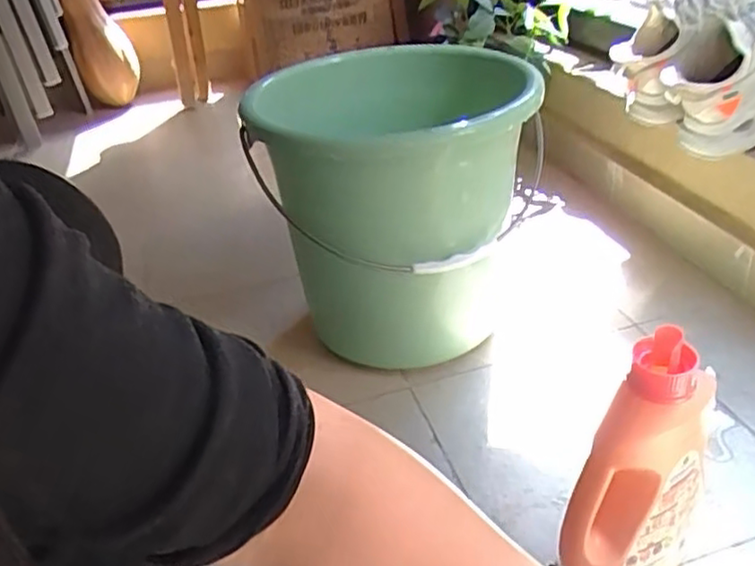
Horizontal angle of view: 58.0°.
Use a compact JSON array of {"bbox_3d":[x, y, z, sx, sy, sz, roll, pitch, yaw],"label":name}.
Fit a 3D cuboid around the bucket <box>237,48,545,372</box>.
[{"bbox_3d":[0.028,-0.093,0.846,0.294,0.316,0.323,-4,33,3],"label":"bucket"}]

